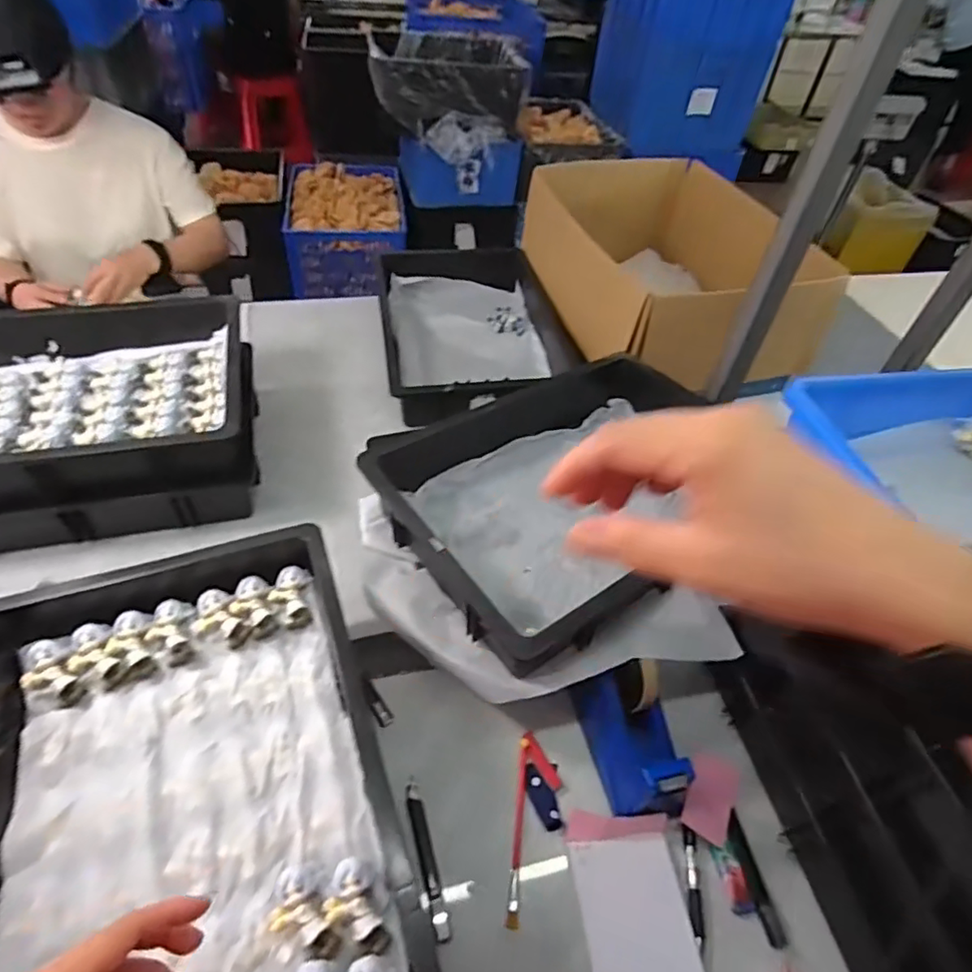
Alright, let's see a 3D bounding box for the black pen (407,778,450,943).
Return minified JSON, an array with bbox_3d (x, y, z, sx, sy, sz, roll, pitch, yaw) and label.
[{"bbox_3d":[-0.057,0.357,0.571,0.016,0.007,0.135,-11,50,-15],"label":"black pen"}]

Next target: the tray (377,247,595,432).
[{"bbox_3d":[-0.024,-0.305,1.102,0.332,0.078,0.482,-4,49,-9],"label":"tray"}]

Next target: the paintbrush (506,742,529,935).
[{"bbox_3d":[0.033,0.342,0.584,0.010,0.010,0.155,8,48,2],"label":"paintbrush"}]

